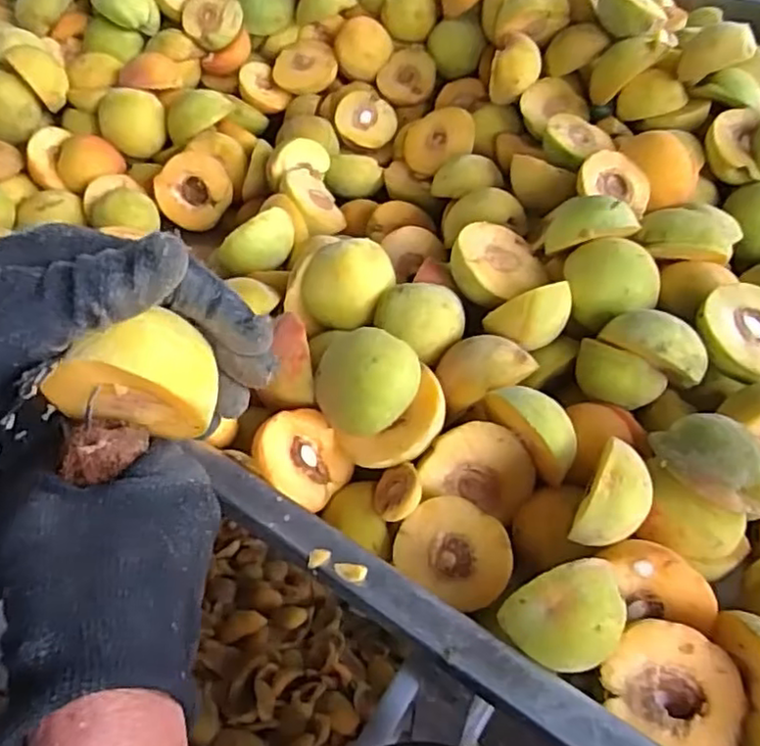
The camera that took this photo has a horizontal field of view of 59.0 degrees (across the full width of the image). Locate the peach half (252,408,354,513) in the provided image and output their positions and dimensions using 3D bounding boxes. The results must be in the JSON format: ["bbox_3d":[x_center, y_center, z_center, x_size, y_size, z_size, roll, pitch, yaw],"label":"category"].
[{"bbox_3d":[-0.049,0.050,0.381,0.055,0.029,0.049,53,50,-7],"label":"peach half"}]

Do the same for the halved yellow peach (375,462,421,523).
[{"bbox_3d":[0.010,0.065,0.362,0.029,0.009,0.029,-36,33,11],"label":"halved yellow peach"}]

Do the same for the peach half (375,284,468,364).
[{"bbox_3d":[0.025,-0.034,0.413,0.049,0.027,0.041,22,49,18],"label":"peach half"}]

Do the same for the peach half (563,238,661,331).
[{"bbox_3d":[0.146,-0.055,0.427,0.056,0.030,0.055,7,71,5],"label":"peach half"}]

